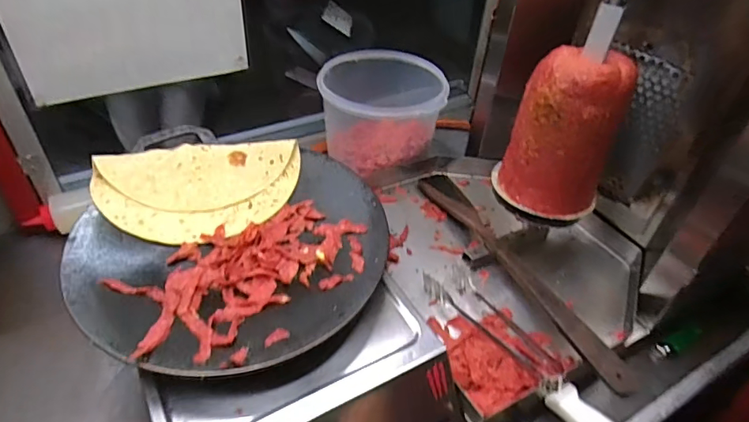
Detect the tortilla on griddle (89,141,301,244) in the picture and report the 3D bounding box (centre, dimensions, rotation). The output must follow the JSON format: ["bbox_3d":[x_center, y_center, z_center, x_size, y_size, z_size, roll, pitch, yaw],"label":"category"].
[{"bbox_3d":[-0.201,-0.030,0.584,0.235,0.033,0.133,-11,43,-21],"label":"tortilla on griddle"}]

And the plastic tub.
[{"bbox_3d":[0.010,-0.160,0.832,0.195,0.145,0.194,4,40,-4],"label":"plastic tub"}]

